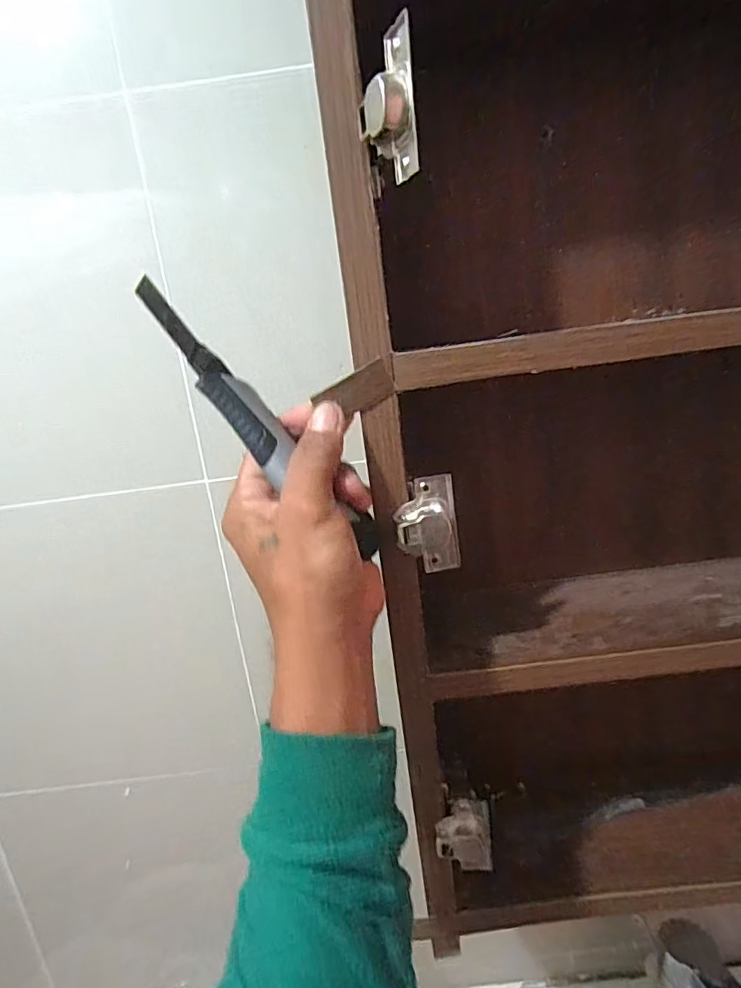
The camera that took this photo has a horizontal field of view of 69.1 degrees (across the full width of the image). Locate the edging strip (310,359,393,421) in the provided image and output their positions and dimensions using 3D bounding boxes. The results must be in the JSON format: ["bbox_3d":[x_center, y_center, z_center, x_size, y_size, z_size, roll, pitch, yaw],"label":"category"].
[{"bbox_3d":[-0.009,-0.059,0.315,0.046,0.021,0.004,-29,17,6],"label":"edging strip"}]

